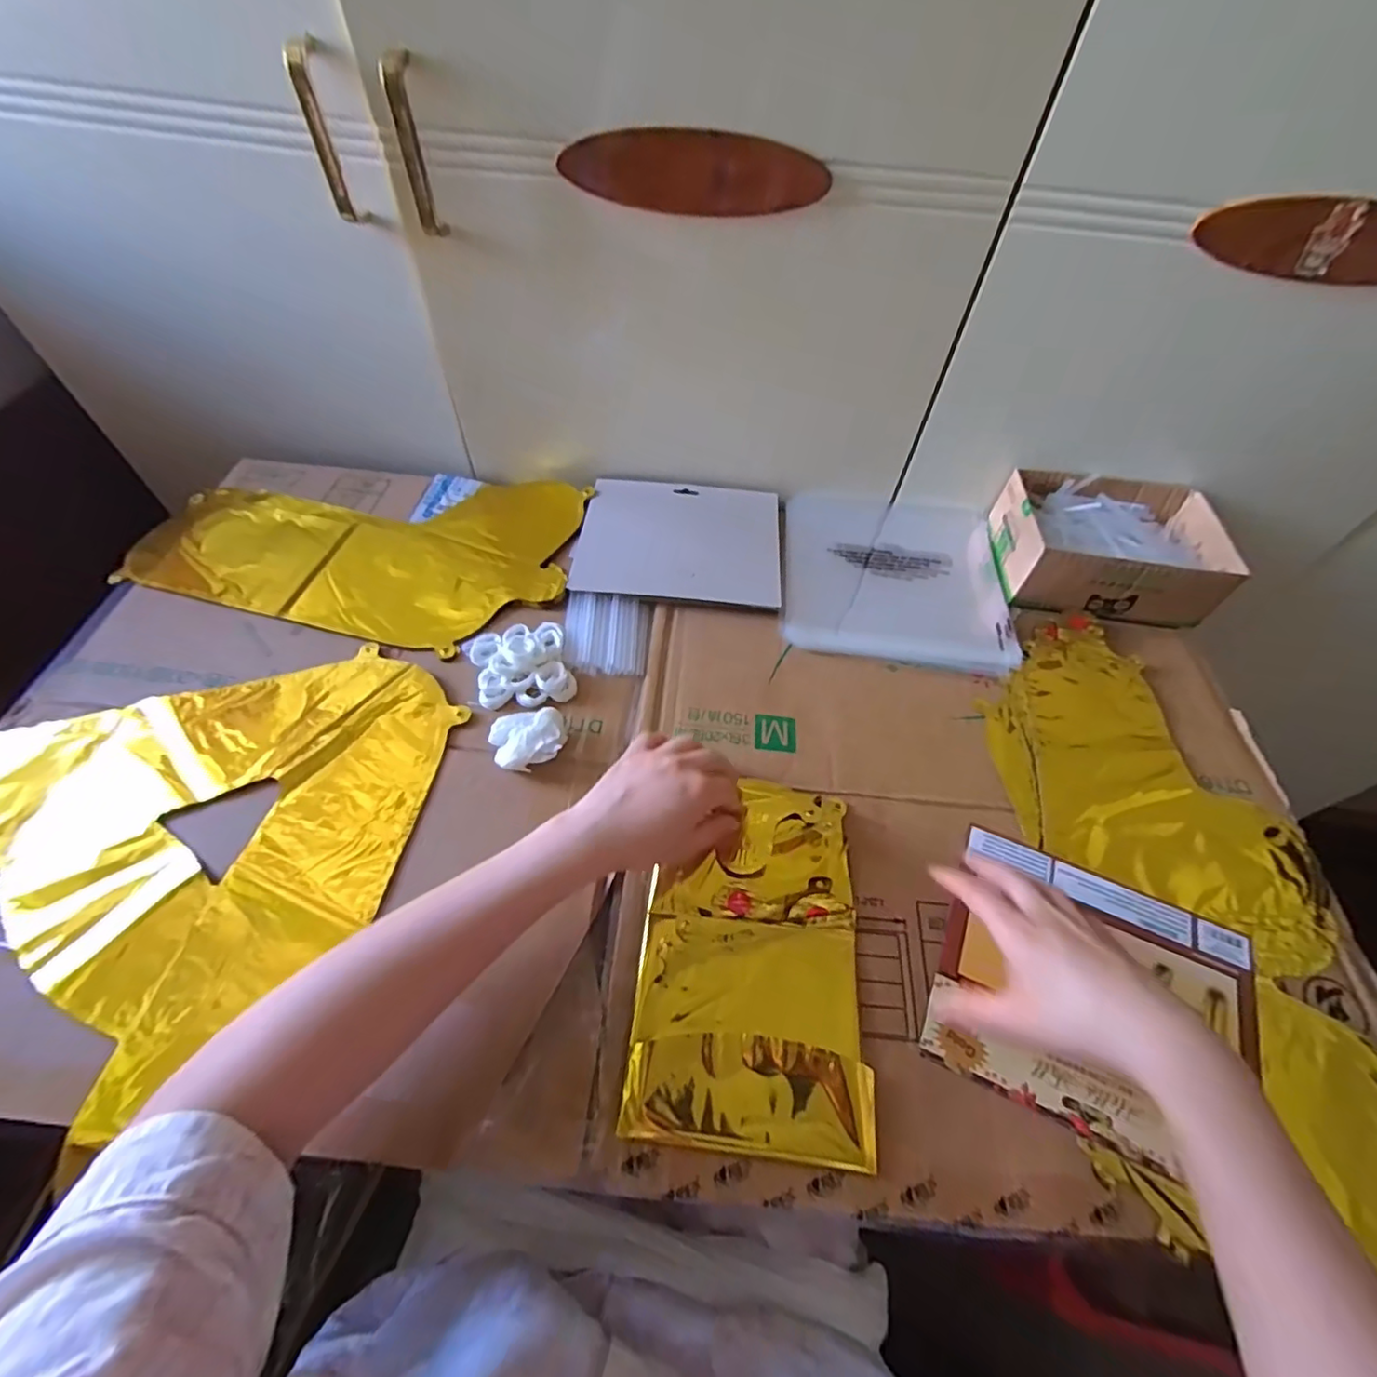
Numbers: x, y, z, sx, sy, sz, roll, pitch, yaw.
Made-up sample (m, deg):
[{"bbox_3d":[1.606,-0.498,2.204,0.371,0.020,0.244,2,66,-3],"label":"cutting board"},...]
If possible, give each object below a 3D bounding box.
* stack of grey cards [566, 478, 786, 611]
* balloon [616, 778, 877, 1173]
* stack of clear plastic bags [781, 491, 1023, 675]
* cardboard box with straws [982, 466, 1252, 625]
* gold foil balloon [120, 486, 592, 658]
[{"bbox_3d":[-0.006,-0.143,0.590,0.194,0.015,0.152,6,54,0],"label":"stack of grey cards"},{"bbox_3d":[0.043,0.167,0.397,0.140,0.024,0.217,7,54,1],"label":"balloon"},{"bbox_3d":[0.203,-0.122,0.602,0.211,0.014,0.234,8,54,2],"label":"stack of clear plastic bags"},{"bbox_3d":[0.401,-0.136,0.586,0.188,0.066,0.138,8,54,2],"label":"cardboard box with straws"},{"bbox_3d":[-0.314,-0.138,0.574,0.399,0.008,0.215,7,54,0],"label":"gold foil balloon"}]

